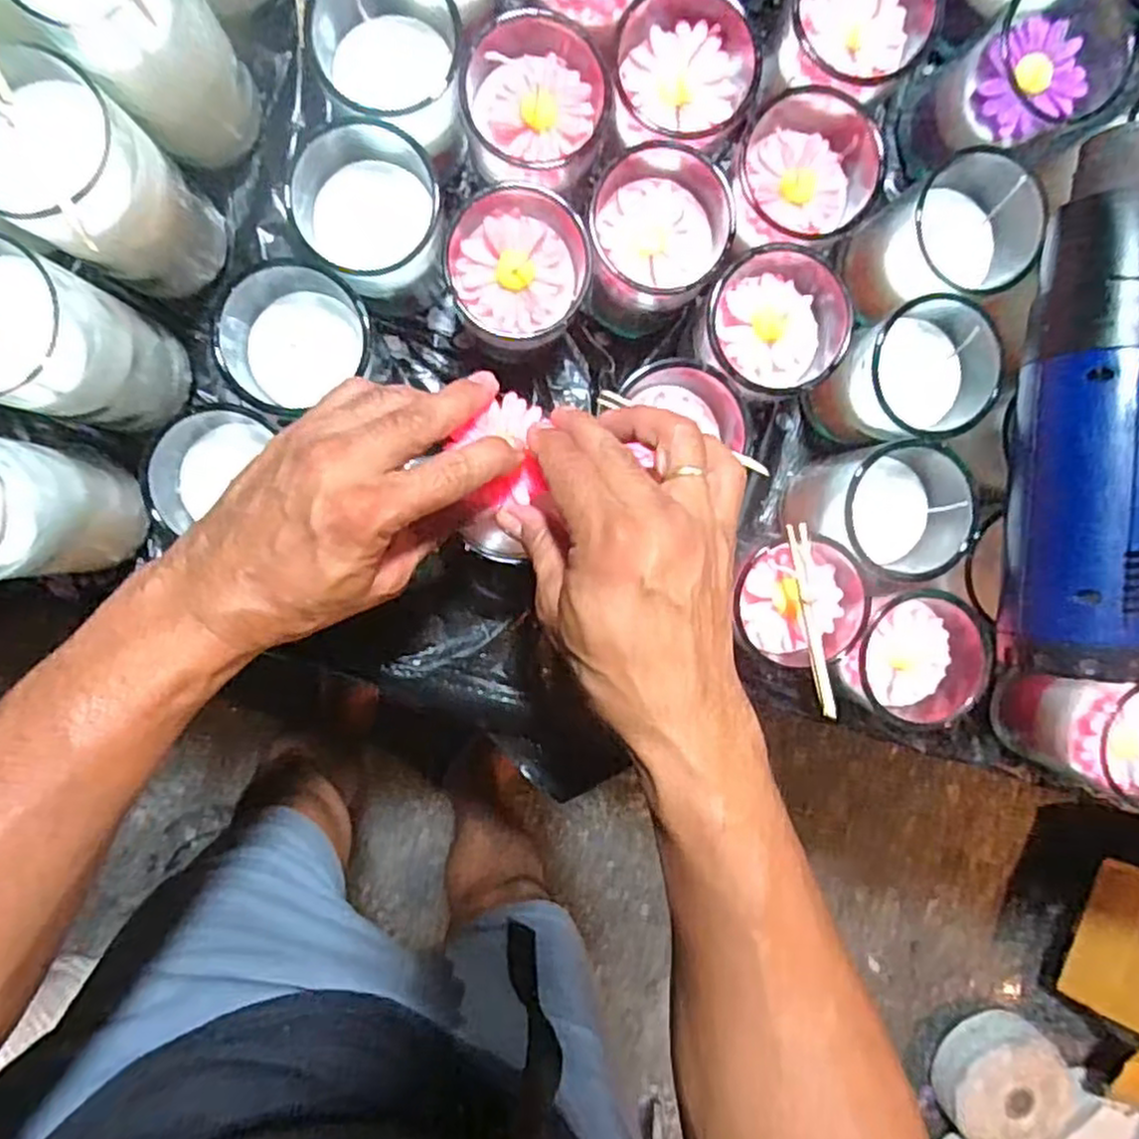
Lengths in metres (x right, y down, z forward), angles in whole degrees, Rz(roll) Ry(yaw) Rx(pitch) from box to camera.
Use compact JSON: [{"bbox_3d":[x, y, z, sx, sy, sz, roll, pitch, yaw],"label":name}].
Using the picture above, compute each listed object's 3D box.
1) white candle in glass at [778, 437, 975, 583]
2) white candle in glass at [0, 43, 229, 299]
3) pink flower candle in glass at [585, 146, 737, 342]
[{"bbox_3d":[0.176,-0.037,0.423,0.082,0.084,0.073,29,91,-7],"label":"white candle in glass"},{"bbox_3d":[-0.230,-0.183,0.356,0.076,0.113,0.073,40,90,-7],"label":"white candle in glass"},{"bbox_3d":[0.043,-0.180,0.402,0.076,0.072,0.083,24,92,-7],"label":"pink flower candle in glass"}]

